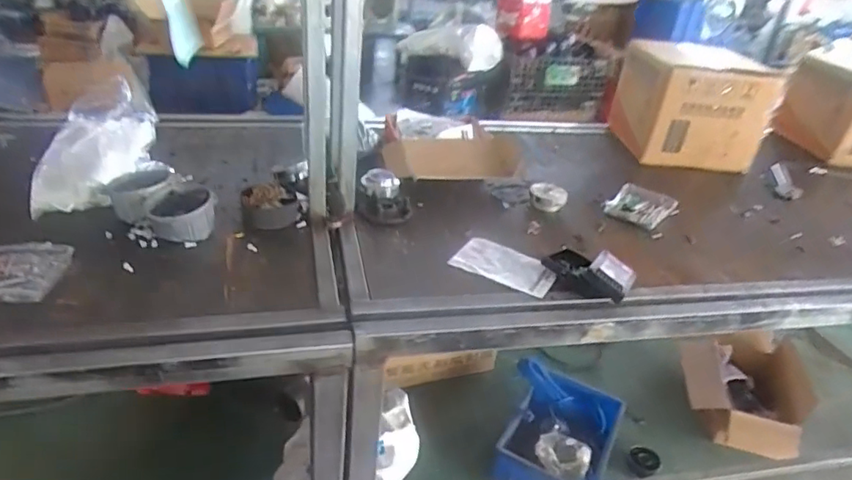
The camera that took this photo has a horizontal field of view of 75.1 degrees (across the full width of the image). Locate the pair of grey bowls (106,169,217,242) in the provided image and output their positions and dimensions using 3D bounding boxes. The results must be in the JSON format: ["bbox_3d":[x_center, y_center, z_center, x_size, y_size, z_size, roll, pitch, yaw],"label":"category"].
[{"bbox_3d":[-0.567,-0.088,1.190,0.281,0.076,0.155,25,38,31],"label":"pair of grey bowls"}]

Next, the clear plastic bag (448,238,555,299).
[{"bbox_3d":[0.166,0.050,1.159,0.205,0.021,0.145,17,35,21],"label":"clear plastic bag"}]

